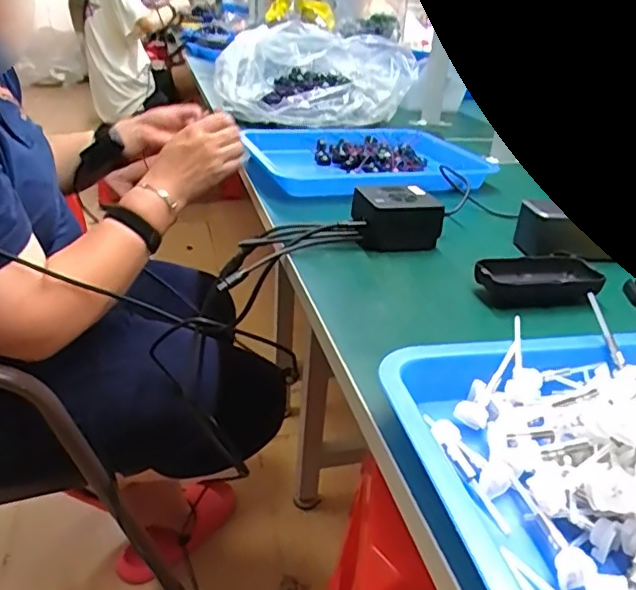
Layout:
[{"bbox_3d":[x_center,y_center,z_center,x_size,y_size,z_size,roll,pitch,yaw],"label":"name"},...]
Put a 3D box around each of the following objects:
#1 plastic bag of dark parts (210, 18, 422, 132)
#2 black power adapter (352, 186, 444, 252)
[{"bbox_3d":[-0.005,-0.435,1.162,0.371,0.148,0.264,1,26,-3],"label":"plastic bag of dark parts"},{"bbox_3d":[0.081,-0.082,0.623,0.085,0.055,0.065,-4,29,-15],"label":"black power adapter"}]

